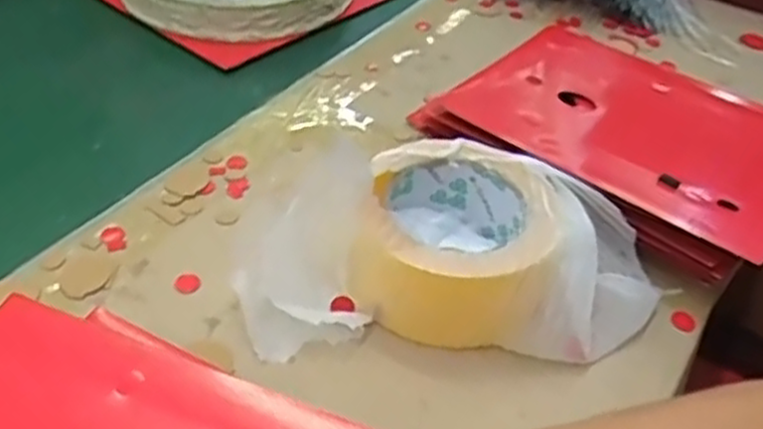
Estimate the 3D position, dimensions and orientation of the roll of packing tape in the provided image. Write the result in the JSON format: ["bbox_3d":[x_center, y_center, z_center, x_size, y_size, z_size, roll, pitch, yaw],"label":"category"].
[{"bbox_3d":[0.048,0.013,0.420,0.116,0.060,0.108,11,42,6],"label":"roll of packing tape"}]

